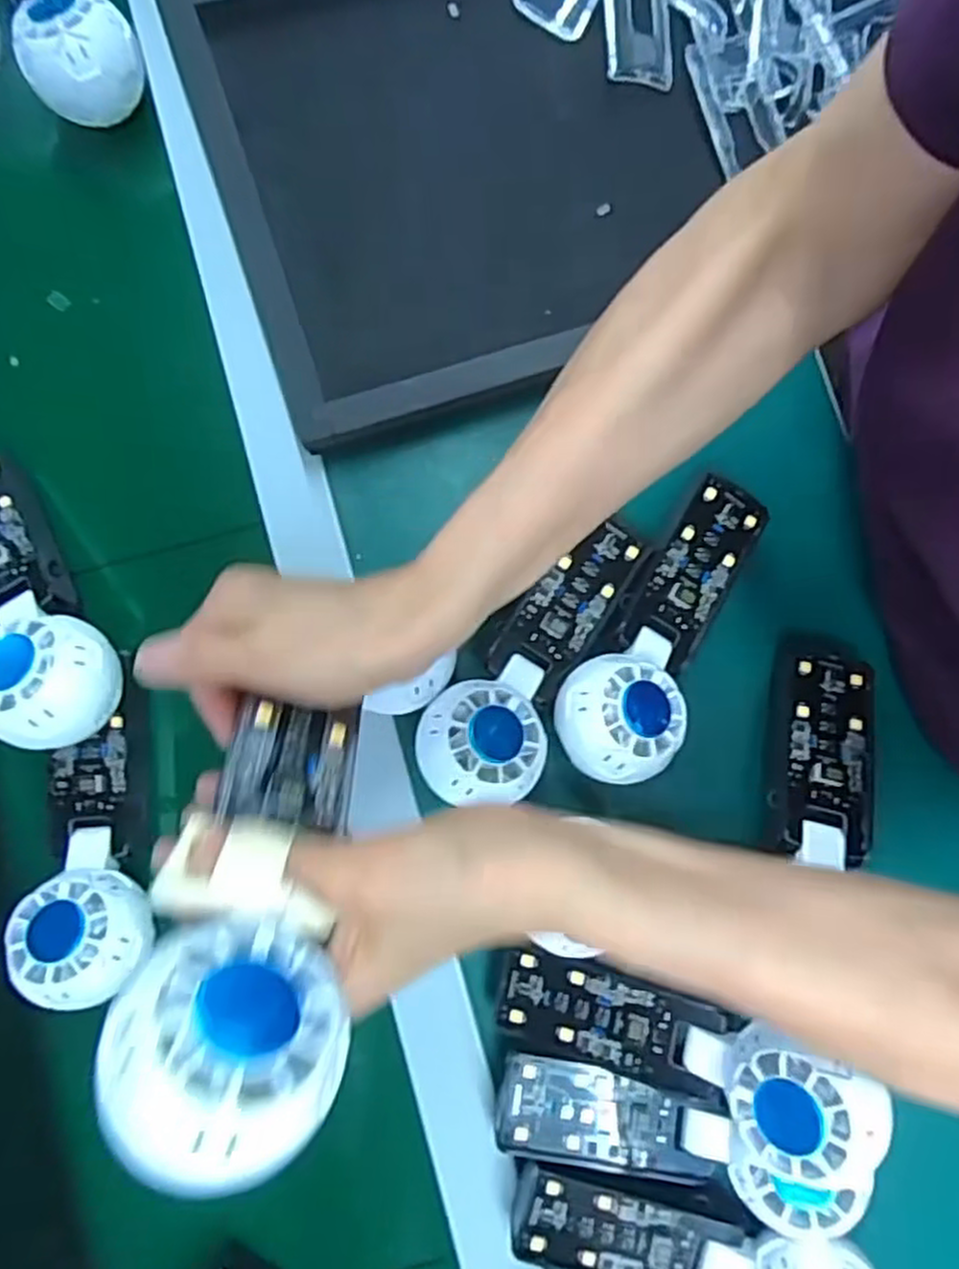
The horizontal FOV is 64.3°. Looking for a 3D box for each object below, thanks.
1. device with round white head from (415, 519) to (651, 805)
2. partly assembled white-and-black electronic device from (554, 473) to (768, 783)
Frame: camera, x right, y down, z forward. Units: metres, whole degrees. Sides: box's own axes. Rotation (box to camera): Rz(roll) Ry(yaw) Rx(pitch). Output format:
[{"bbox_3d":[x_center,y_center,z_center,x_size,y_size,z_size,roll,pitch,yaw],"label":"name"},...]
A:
[{"bbox_3d":[0.028,0.007,0.385,0.059,0.034,0.164,28,78,5],"label":"device with round white head"},{"bbox_3d":[0.093,-0.008,0.387,0.058,0.031,0.170,25,78,5],"label":"partly assembled white-and-black electronic device"}]

